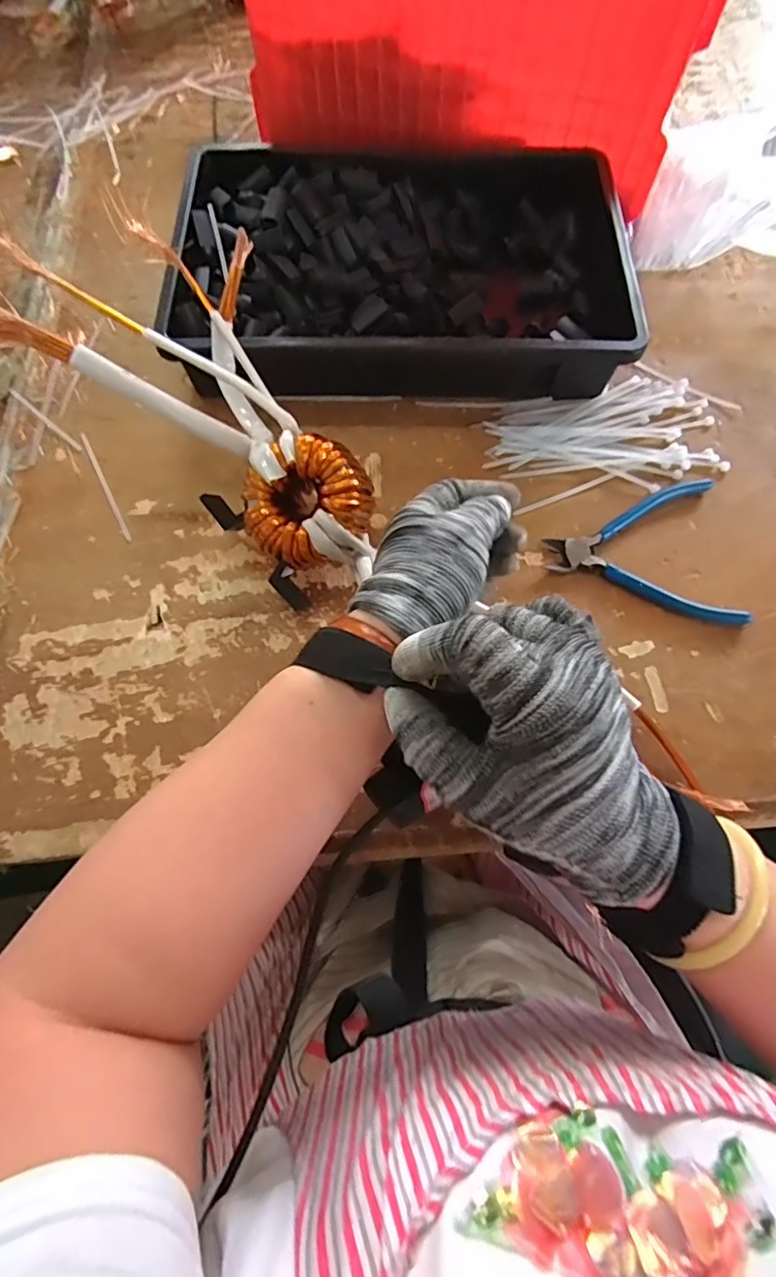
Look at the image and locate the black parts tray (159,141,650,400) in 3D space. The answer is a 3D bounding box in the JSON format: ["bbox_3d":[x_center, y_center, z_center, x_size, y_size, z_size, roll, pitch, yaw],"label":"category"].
[{"bbox_3d":[0.015,-0.325,0.488,0.365,0.065,0.278,-3,70,-2],"label":"black parts tray"}]

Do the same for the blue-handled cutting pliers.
[{"bbox_3d":[0.187,-0.069,0.422,0.134,0.012,0.120,1,70,-1],"label":"blue-handled cutting pliers"}]

